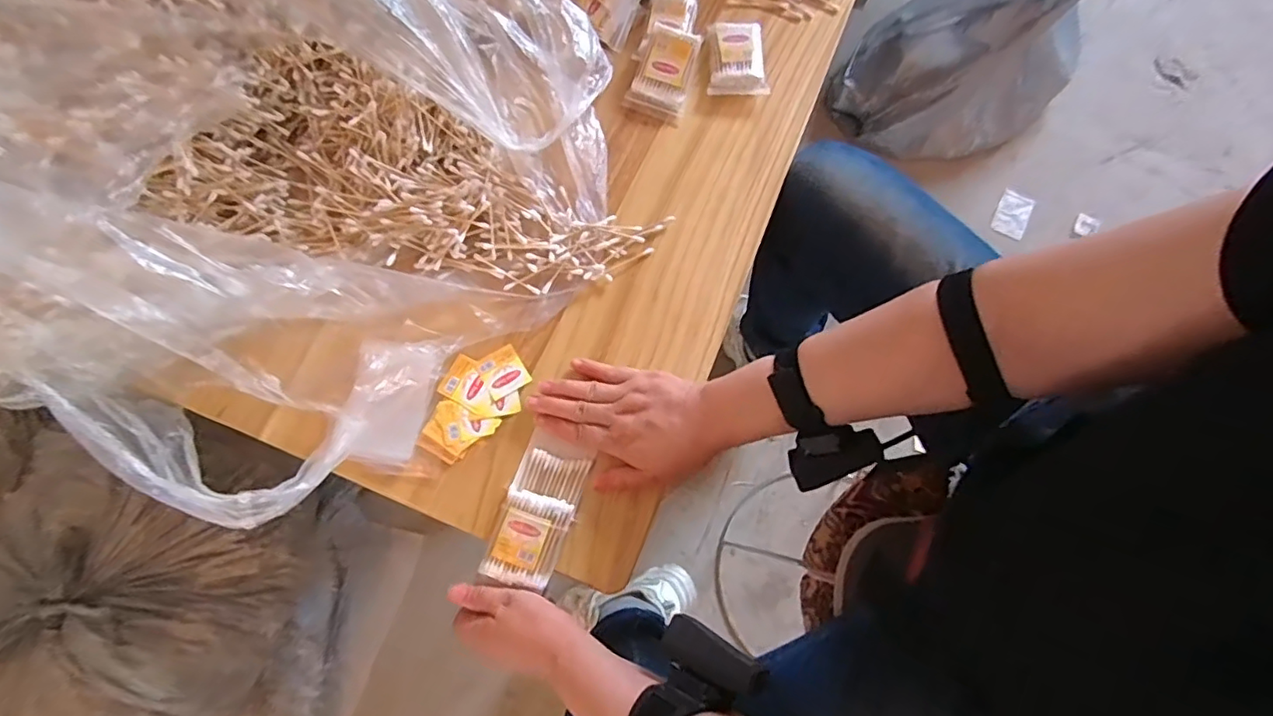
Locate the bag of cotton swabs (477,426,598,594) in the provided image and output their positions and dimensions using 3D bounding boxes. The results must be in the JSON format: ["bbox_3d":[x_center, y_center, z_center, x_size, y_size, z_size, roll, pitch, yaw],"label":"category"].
[{"bbox_3d":[-0.084,0.130,0.495,0.059,0.019,0.121,19,71,3],"label":"bag of cotton swabs"}]

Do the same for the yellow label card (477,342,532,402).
[{"bbox_3d":[-0.123,0.013,0.533,0.038,0.004,0.042,-31,80,-15],"label":"yellow label card"}]

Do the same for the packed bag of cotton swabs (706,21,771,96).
[{"bbox_3d":[0.109,-0.326,0.628,0.062,0.017,0.089,-3,74,-2],"label":"packed bag of cotton swabs"}]

